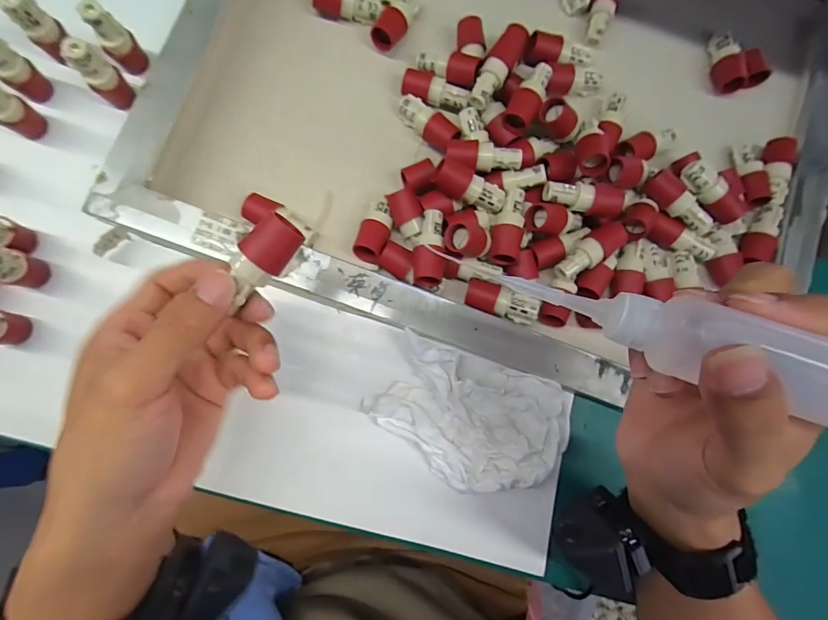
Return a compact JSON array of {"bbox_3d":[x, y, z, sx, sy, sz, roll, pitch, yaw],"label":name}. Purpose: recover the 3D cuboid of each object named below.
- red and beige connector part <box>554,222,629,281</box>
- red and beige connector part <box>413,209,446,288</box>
[{"bbox_3d":[0.129,-0.042,0.302,0.057,0.020,0.021,-35,86,-9],"label":"red and beige connector part"},{"bbox_3d":[0.010,-0.042,0.289,0.020,0.021,0.055,7,81,-4],"label":"red and beige connector part"}]

